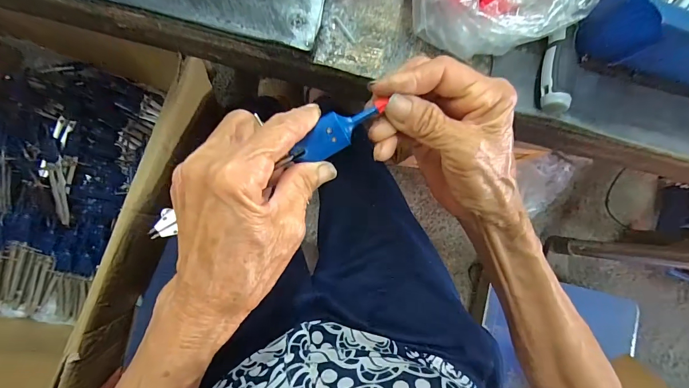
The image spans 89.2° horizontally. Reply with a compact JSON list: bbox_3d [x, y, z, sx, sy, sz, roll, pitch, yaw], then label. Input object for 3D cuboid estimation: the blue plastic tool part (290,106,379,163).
[{"bbox_3d":[-0.006,-0.035,0.201,0.054,0.009,0.020,-33,91,-1],"label":"blue plastic tool part"}]

